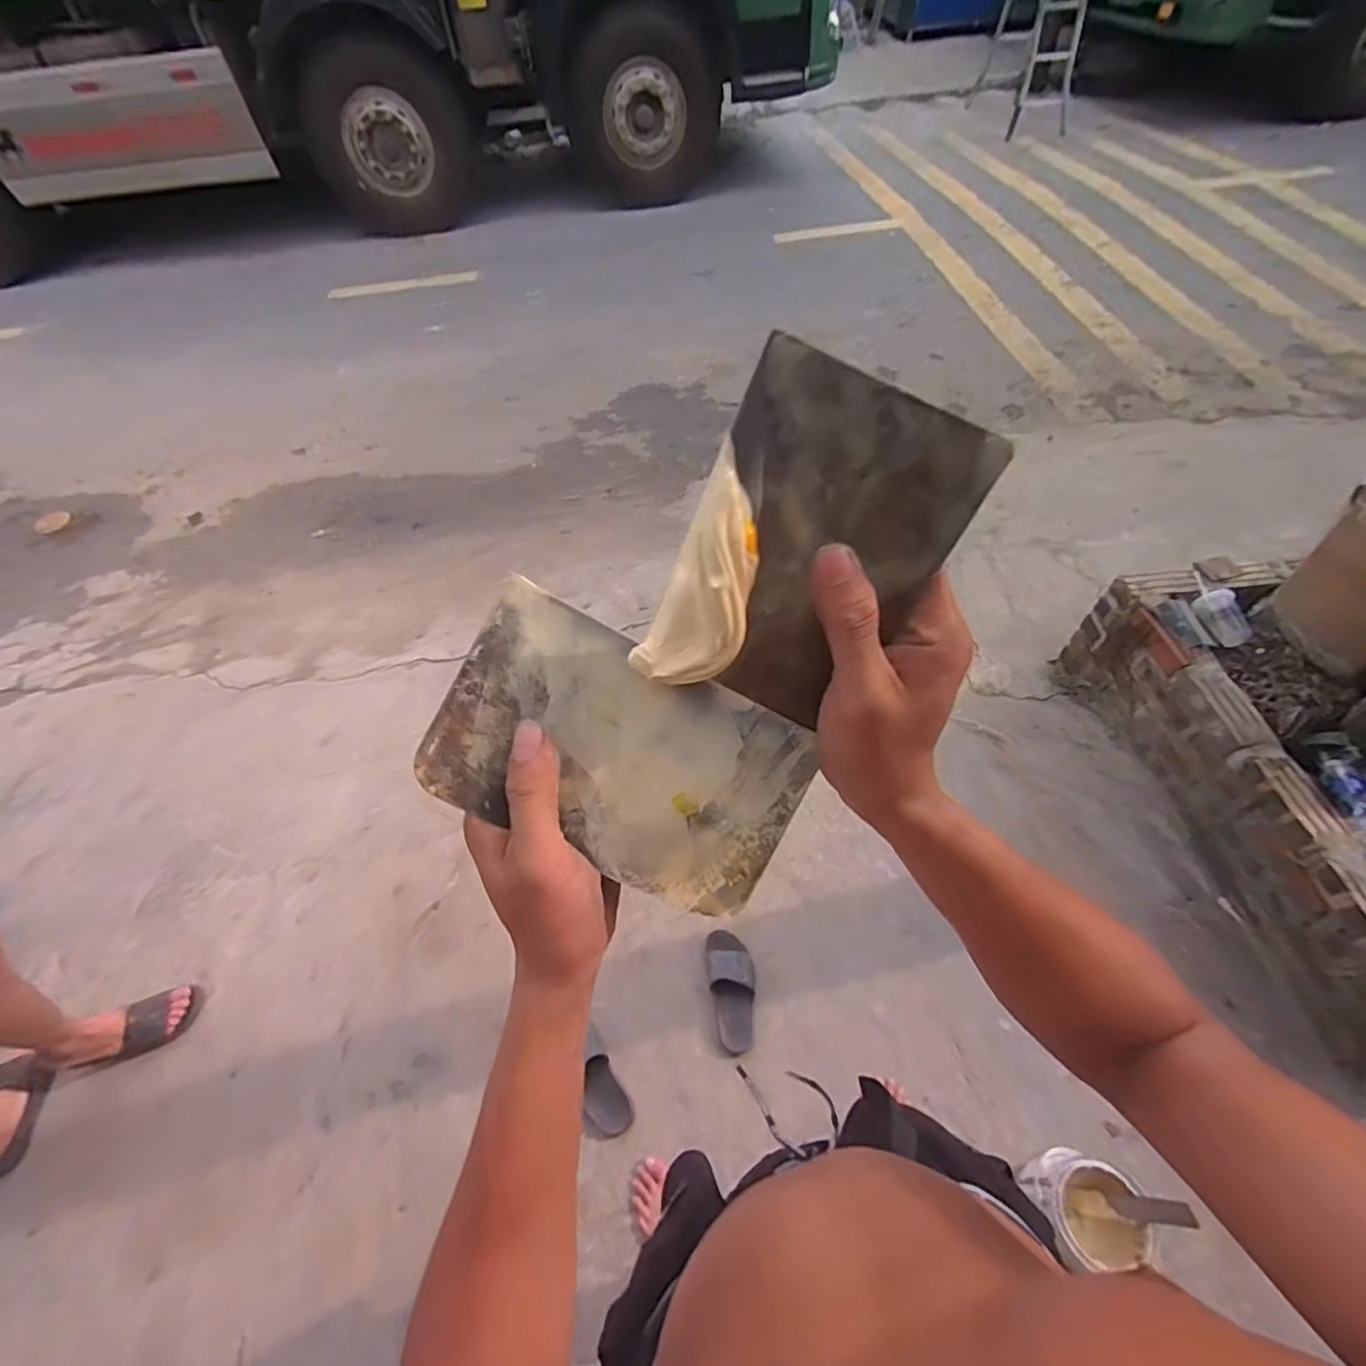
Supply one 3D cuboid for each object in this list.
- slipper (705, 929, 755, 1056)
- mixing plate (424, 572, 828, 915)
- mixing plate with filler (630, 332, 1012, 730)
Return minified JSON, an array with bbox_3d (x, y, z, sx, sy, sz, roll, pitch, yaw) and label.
[{"bbox_3d":[0.114,0.689,1.372,0.102,0.088,0.251,-8,55,-2],"label":"slipper"},{"bbox_3d":[-0.027,0.036,0.285,0.168,0.008,0.102,28,92,-6],"label":"mixing plate"},{"bbox_3d":[0.050,-0.047,0.246,0.097,0.137,0.022,21,28,-11],"label":"mixing plate with filler"}]

